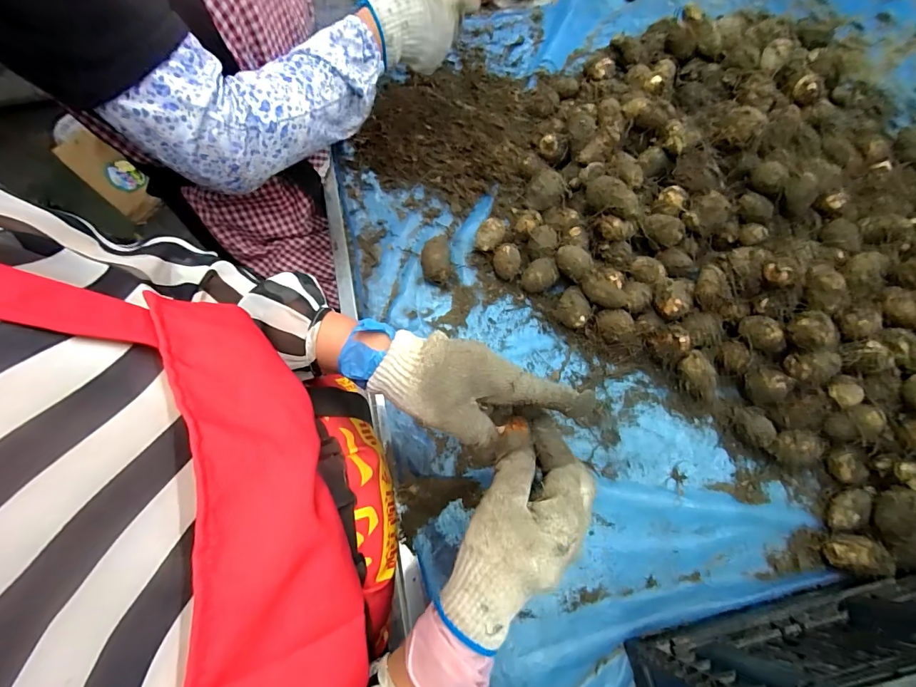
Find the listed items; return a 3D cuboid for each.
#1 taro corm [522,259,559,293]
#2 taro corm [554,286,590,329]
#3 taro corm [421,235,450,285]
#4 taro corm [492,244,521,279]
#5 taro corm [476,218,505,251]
[{"bbox_3d":[0.103,-0.084,0.528,0.037,0.035,0.048,43,76,14],"label":"taro corm"},{"bbox_3d":[0.142,-0.041,0.510,0.040,0.041,0.042,0,71,0],"label":"taro corm"},{"bbox_3d":[-0.029,-0.108,0.541,0.036,0.032,0.057,1,71,1],"label":"taro corm"},{"bbox_3d":[0.063,-0.105,0.535,0.034,0.034,0.040,13,71,5],"label":"taro corm"},{"bbox_3d":[0.042,-0.140,0.547,0.034,0.030,0.043,13,71,5],"label":"taro corm"}]

